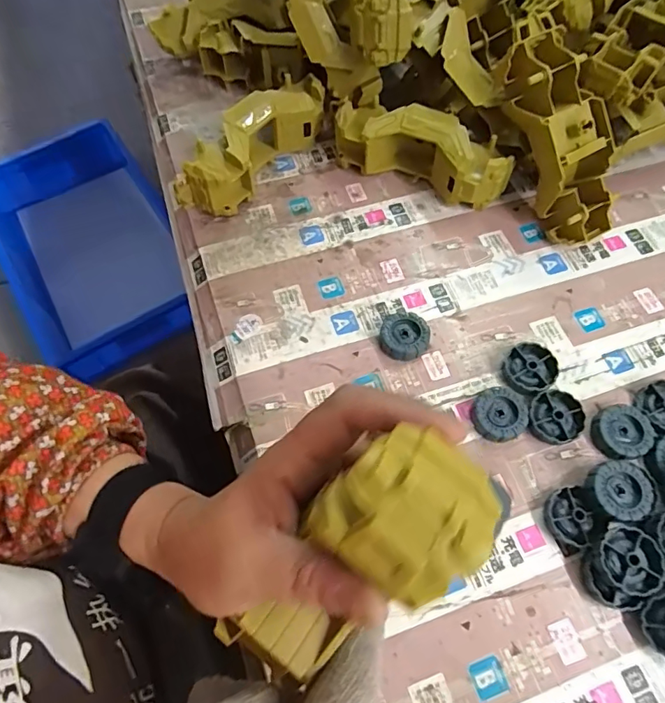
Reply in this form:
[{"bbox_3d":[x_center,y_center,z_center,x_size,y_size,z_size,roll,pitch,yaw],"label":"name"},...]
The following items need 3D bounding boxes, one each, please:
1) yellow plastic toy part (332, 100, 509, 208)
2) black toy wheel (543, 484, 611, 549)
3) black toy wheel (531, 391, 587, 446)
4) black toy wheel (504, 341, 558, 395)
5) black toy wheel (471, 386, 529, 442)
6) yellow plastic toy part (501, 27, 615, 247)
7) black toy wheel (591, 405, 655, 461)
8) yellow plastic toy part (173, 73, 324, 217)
[{"bbox_3d":[0.080,-0.179,0.444,0.160,0.056,0.052,25,67,11],"label":"yellow plastic toy part"},{"bbox_3d":[0.162,0.112,0.331,0.035,0.015,0.036,0,65,0],"label":"black toy wheel"},{"bbox_3d":[0.163,0.049,0.360,0.041,0.011,0.037,-18,66,-8],"label":"black toy wheel"},{"bbox_3d":[0.149,0.013,0.370,0.036,0.011,0.041,36,70,15],"label":"black toy wheel"},{"bbox_3d":[0.122,0.046,0.360,0.038,0.013,0.039,0,65,0],"label":"black toy wheel"},{"bbox_3d":[0.189,-0.175,0.399,0.063,0.048,0.173,-26,105,-12],"label":"yellow plastic toy part"},{"bbox_3d":[0.207,0.059,0.351,0.041,0.012,0.036,-16,66,-8],"label":"black toy wheel"},{"bbox_3d":[-0.072,-0.189,0.451,0.051,0.051,0.169,36,70,15],"label":"yellow plastic toy part"}]

